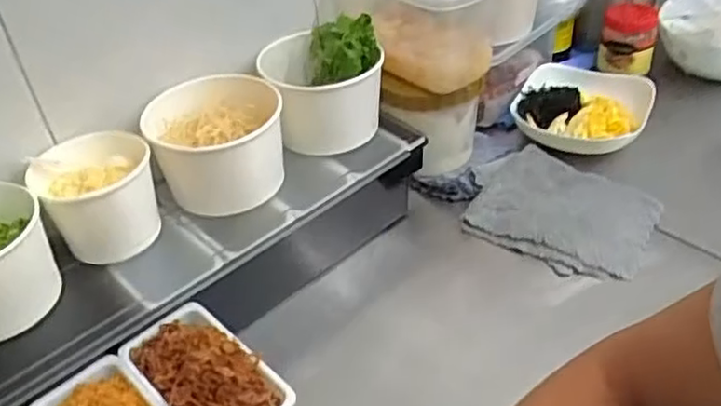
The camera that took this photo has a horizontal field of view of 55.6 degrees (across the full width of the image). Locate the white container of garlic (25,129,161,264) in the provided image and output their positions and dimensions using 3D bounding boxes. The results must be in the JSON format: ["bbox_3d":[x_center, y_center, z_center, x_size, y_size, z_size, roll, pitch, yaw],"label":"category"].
[{"bbox_3d":[-0.221,-0.007,0.587,0.092,0.082,0.082,-28,44,-24],"label":"white container of garlic"}]

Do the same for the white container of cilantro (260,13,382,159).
[{"bbox_3d":[-0.036,-0.120,0.693,0.114,0.100,0.126,-6,39,1],"label":"white container of cilantro"}]

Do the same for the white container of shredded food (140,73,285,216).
[{"bbox_3d":[-0.129,-0.048,0.644,0.119,0.101,0.113,-4,39,3],"label":"white container of shredded food"}]

